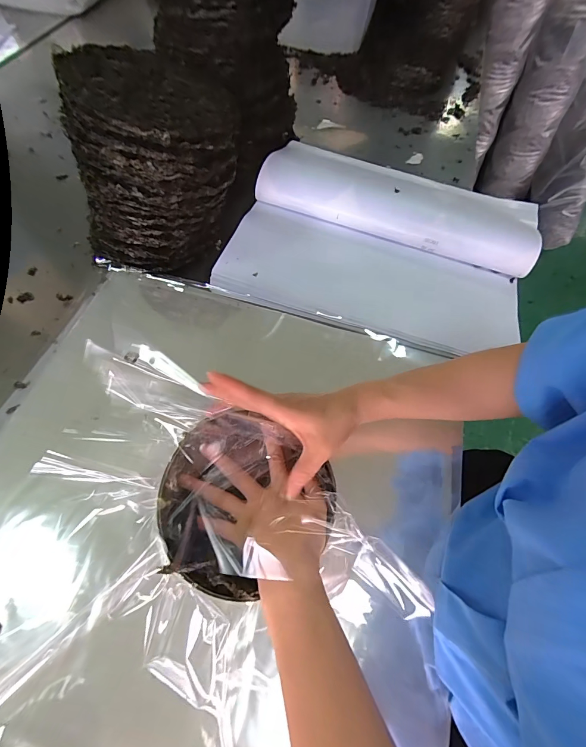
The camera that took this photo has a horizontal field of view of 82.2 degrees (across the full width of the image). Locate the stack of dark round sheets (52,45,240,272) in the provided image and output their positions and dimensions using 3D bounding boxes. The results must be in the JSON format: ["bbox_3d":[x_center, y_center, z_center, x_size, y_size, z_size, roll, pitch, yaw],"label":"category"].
[{"bbox_3d":[-0.186,-0.292,0.470,0.213,0.220,0.186,-1,63,-5],"label":"stack of dark round sheets"}]

